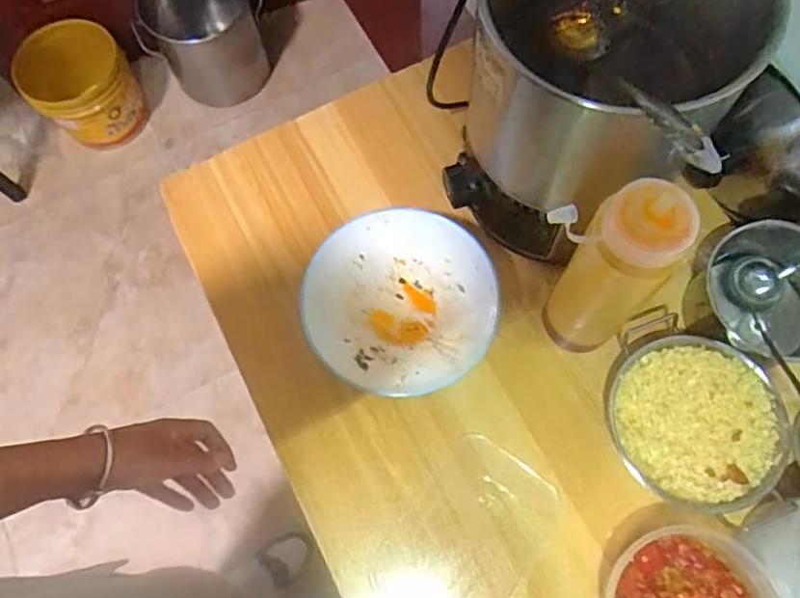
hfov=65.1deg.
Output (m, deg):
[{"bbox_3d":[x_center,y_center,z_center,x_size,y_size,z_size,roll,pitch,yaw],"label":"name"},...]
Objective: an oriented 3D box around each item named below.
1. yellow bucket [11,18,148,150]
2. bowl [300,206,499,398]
[{"bbox_3d":[-0.741,-0.492,1.477,0.195,0.221,0.233,42,78,15],"label":"yellow bucket"},{"bbox_3d":[0.000,0.005,0.580,0.166,0.047,0.169,-1,71,2],"label":"bowl"}]

